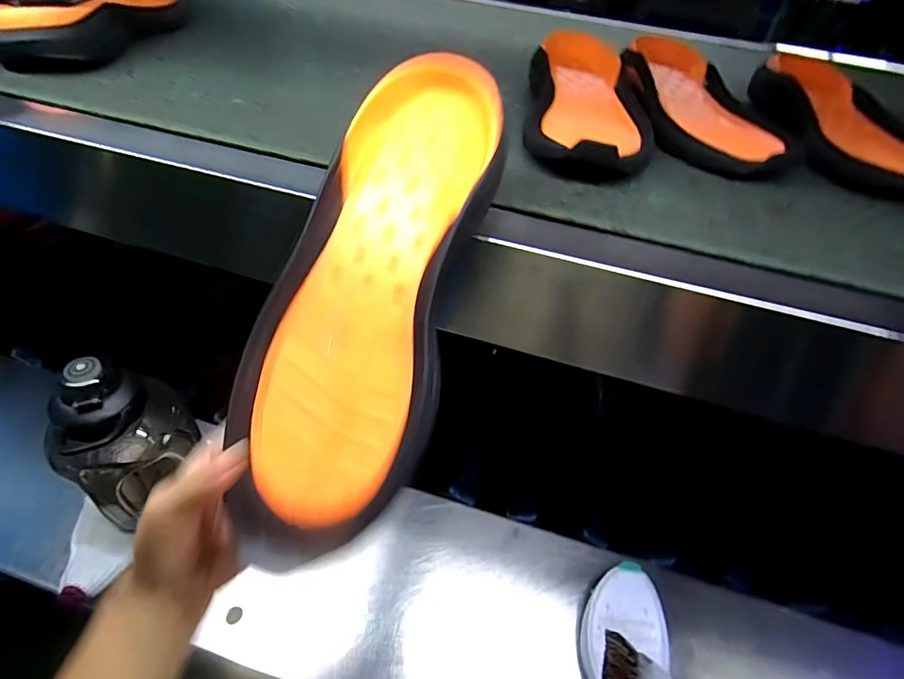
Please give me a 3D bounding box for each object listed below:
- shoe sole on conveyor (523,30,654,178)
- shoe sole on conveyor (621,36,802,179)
[{"bbox_3d":[0.134,-0.246,0.465,0.112,0.049,0.312,9,45,3],"label":"shoe sole on conveyor"},{"bbox_3d":[0.244,-0.256,0.486,0.117,0.057,0.290,1,45,-5],"label":"shoe sole on conveyor"}]

